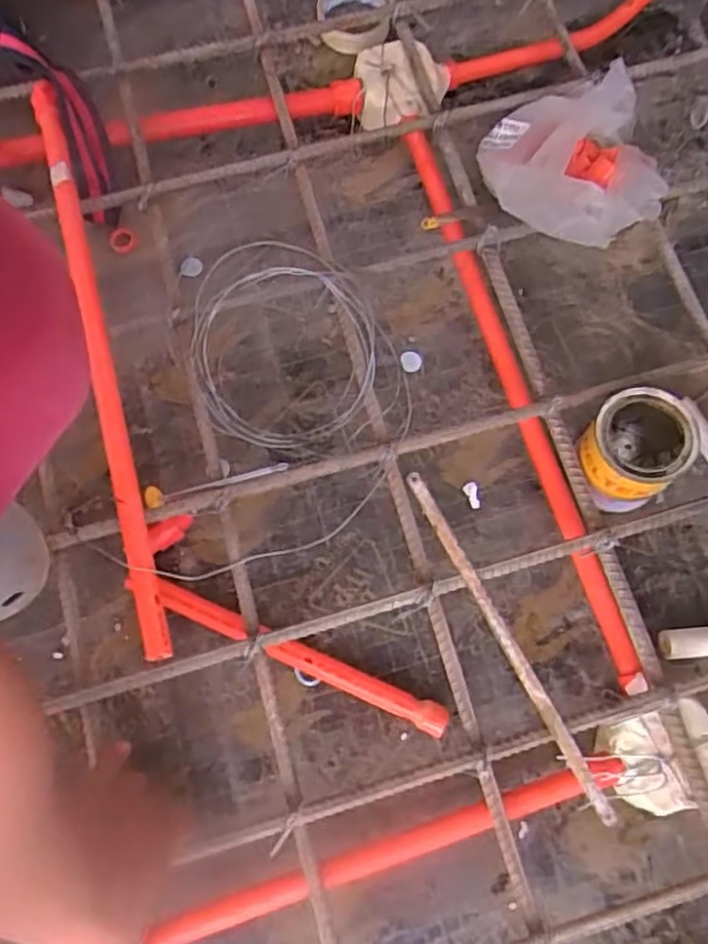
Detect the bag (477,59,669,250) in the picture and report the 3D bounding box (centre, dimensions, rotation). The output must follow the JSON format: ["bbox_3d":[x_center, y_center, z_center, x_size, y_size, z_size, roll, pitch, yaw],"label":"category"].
[{"bbox_3d":[0.216,-0.299,0.686,0.160,0.063,0.193,-9,74,-4],"label":"bag"}]

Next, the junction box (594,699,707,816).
[{"bbox_3d":[0.253,0.235,0.584,0.092,0.058,0.086,-18,74,-6],"label":"junction box"}]

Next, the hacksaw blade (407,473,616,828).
[{"bbox_3d":[0.125,0.135,0.569,0.015,0.011,0.305,-26,75,-8],"label":"hacksaw blade"}]

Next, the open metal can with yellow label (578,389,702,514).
[{"bbox_3d":[0.249,-0.018,0.629,0.083,0.105,0.096,43,77,11],"label":"open metal can with yellow label"}]

